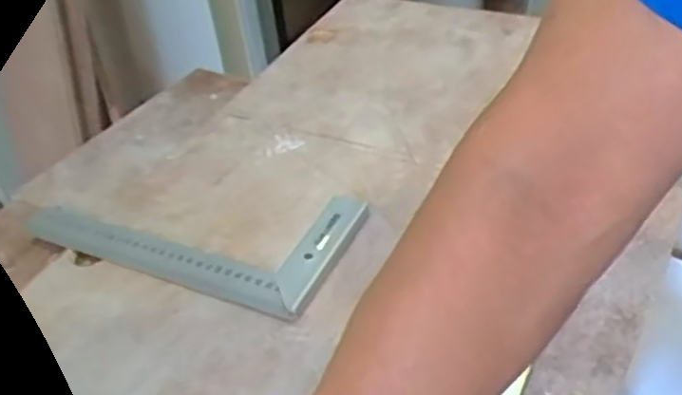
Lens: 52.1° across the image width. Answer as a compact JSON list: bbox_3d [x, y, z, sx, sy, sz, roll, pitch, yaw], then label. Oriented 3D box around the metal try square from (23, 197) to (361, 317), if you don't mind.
[{"bbox_3d":[-0.136,0.019,0.635,0.295,0.018,0.133,14,45,24],"label":"metal try square"}]

